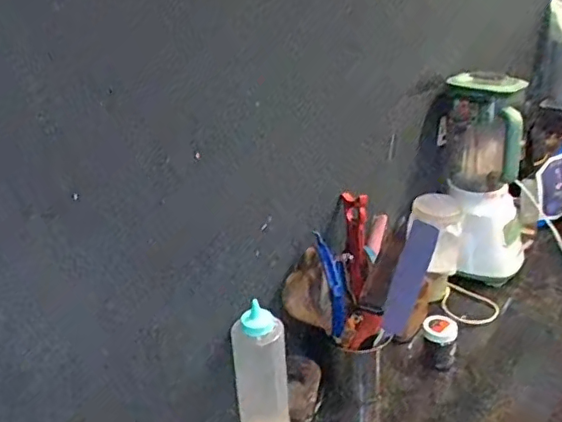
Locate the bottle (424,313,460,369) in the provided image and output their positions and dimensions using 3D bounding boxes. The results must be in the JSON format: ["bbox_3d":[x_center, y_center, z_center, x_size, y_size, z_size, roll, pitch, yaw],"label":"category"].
[{"bbox_3d":[0.264,0.216,0.949,0.055,0.068,0.056,9,28,21],"label":"bottle"}]

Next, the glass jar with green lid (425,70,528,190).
[{"bbox_3d":[0.375,-0.152,1.100,0.164,0.223,0.120,11,29,25],"label":"glass jar with green lid"}]

